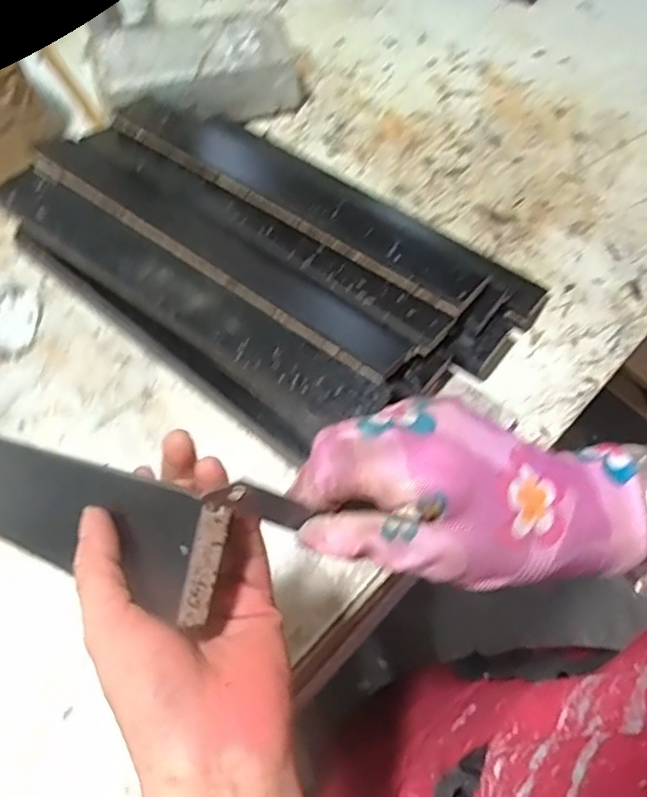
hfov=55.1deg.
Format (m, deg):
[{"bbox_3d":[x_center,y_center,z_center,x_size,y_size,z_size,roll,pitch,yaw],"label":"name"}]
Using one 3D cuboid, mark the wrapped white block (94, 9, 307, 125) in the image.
[{"bbox_3d":[-0.130,-0.349,0.671,0.214,0.070,0.108,-15,63,-8],"label":"wrapped white block"}]

